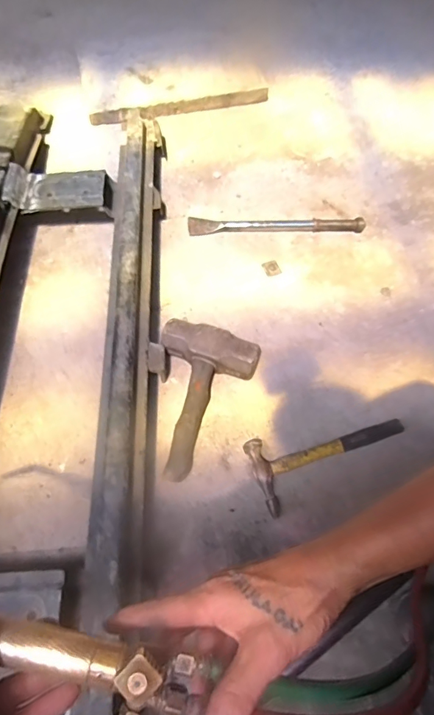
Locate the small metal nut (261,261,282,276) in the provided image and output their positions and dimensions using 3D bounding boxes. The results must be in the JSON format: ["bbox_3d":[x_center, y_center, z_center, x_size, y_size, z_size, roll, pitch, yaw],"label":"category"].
[{"bbox_3d":[0.106,-0.173,0.829,0.032,0.005,0.037,-17,65,-11],"label":"small metal nut"}]

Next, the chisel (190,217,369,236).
[{"bbox_3d":[0.119,-0.266,0.860,0.345,0.032,0.033,0,63,-3],"label":"chisel"}]

